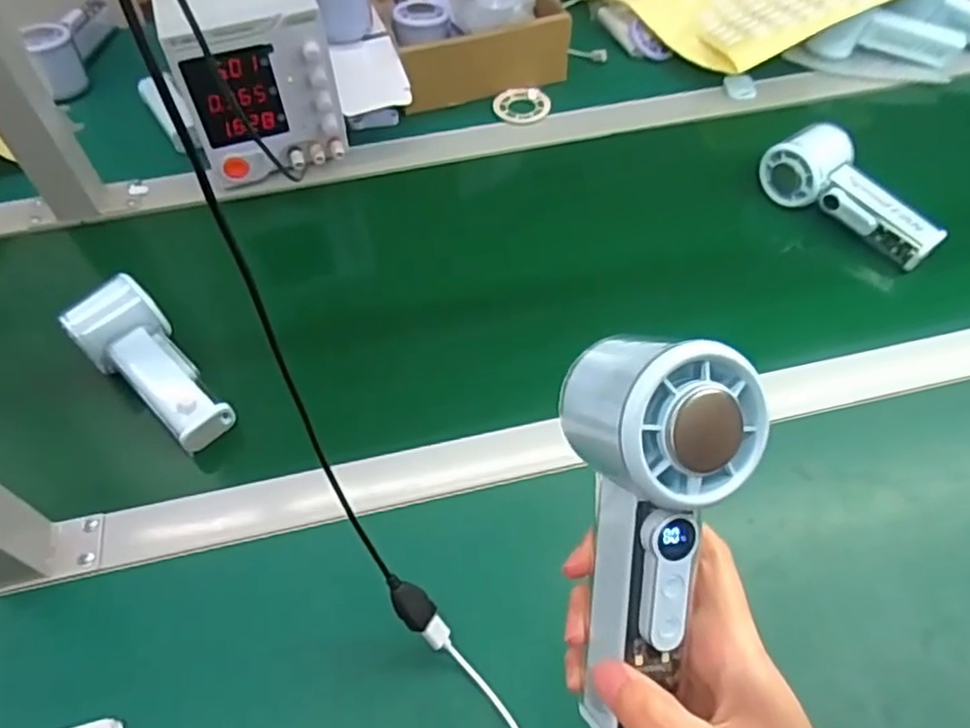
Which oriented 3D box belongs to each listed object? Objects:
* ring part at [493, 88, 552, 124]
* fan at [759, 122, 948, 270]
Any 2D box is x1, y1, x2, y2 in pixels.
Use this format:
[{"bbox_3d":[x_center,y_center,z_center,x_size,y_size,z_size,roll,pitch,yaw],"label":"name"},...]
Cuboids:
[{"bbox_3d":[0.038,-0.266,0.712,0.057,0.006,0.050,1,54,3],"label":"ring part"},{"bbox_3d":[0.317,-0.147,0.595,0.050,0.052,0.152,-37,61,-22],"label":"fan"}]

